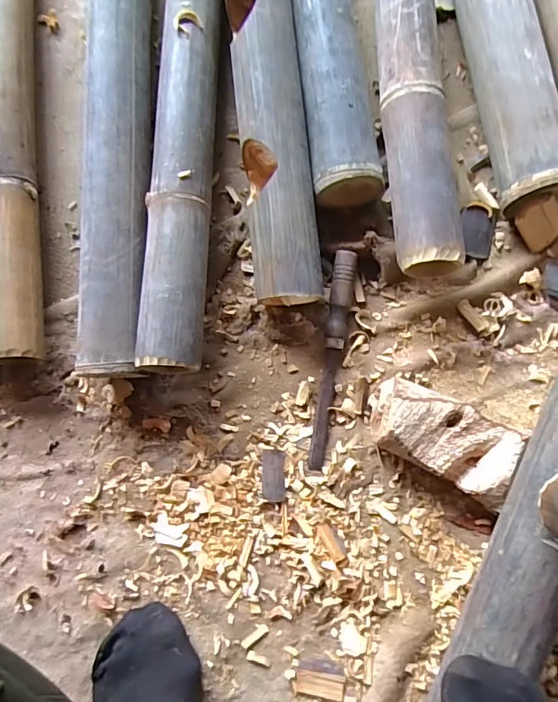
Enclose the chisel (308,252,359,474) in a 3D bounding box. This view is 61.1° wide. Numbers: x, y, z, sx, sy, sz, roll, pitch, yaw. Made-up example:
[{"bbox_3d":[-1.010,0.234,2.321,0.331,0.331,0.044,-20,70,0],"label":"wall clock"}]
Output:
[{"bbox_3d":[0.058,0.009,0.520,0.023,0.023,0.239,8,82,5],"label":"chisel"}]

